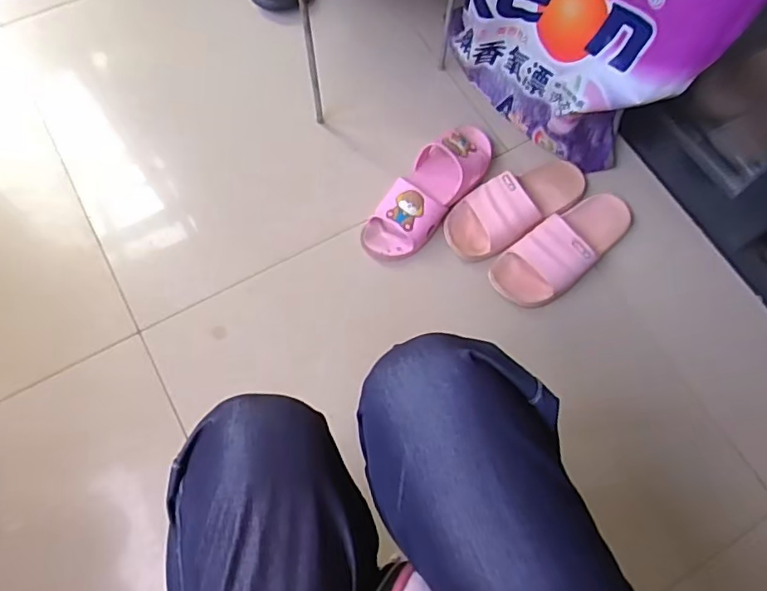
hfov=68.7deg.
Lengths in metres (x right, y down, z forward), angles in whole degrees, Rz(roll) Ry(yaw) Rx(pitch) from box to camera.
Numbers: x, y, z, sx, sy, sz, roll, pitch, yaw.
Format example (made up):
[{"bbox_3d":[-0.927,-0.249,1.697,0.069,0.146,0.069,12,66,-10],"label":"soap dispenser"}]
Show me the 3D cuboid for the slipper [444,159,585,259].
[{"bbox_3d":[0.190,-0.132,0.799,0.222,0.064,0.094,-32,73,-13],"label":"slipper"}]

